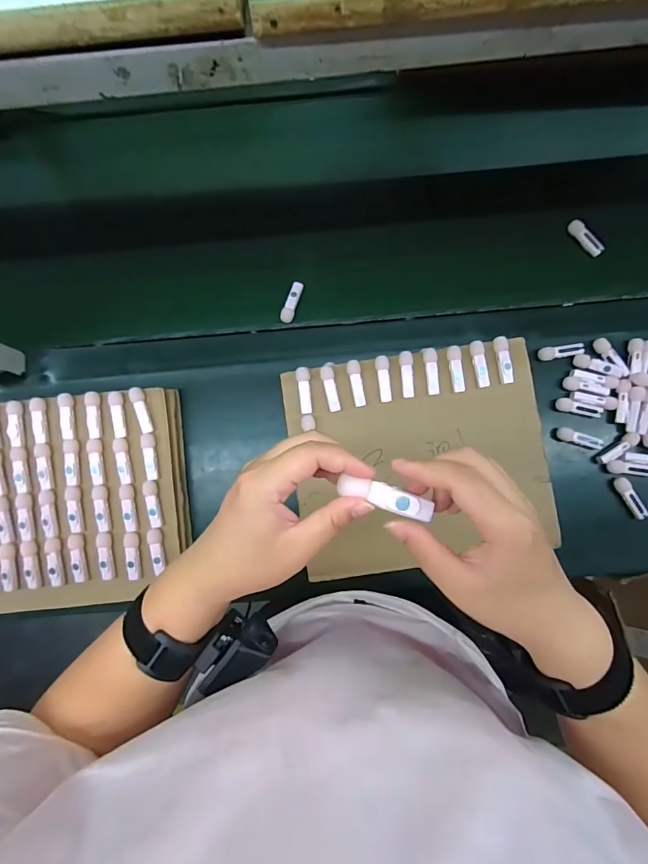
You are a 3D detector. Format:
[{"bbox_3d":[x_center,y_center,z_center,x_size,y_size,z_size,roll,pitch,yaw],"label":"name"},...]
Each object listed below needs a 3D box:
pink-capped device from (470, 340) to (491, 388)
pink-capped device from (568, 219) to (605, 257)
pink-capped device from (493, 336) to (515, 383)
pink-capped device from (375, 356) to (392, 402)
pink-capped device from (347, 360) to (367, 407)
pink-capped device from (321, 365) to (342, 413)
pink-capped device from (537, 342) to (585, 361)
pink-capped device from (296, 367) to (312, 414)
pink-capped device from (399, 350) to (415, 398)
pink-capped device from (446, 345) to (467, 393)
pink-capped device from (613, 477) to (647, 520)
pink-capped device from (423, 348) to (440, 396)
[{"bbox_3d":[0.218,-0.095,0.582,0.020,0.011,0.065,-8,83,1],"label":"pink-capped device"},{"bbox_3d":[0.408,-0.302,0.650,0.020,0.010,0.065,-33,83,-3],"label":"pink-capped device"},{"bbox_3d":[0.250,-0.101,0.581,0.020,0.011,0.067,-8,83,1],"label":"pink-capped device"},{"bbox_3d":[0.084,-0.074,0.584,0.018,0.013,0.063,-6,83,1],"label":"pink-capped device"},{"bbox_3d":[0.046,-0.068,0.585,0.018,0.010,0.065,-10,82,0],"label":"pink-capped device"},{"bbox_3d":[0.010,-0.061,0.587,0.019,0.011,0.066,-11,82,0],"label":"pink-capped device"},{"bbox_3d":[0.358,-0.120,0.628,0.068,0.011,0.021,-9,83,1],"label":"pink-capped device"},{"bbox_3d":[-0.028,-0.059,0.590,0.020,0.012,0.067,-3,83,1],"label":"pink-capped device"},{"bbox_3d":[0.116,-0.080,0.584,0.019,0.011,0.064,-3,83,1],"label":"pink-capped device"},{"bbox_3d":[0.185,-0.088,0.582,0.020,0.010,0.063,-9,83,1],"label":"pink-capped device"},{"bbox_3d":[0.450,0.098,0.610,0.019,0.011,0.066,-30,83,-2],"label":"pink-capped device"},{"bbox_3d":[0.150,-0.084,0.583,0.020,0.010,0.065,-4,83,1],"label":"pink-capped device"}]

